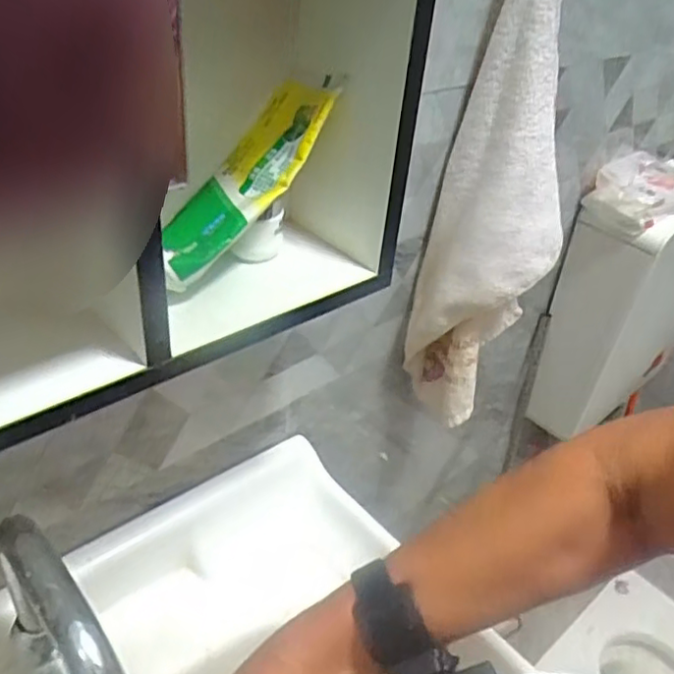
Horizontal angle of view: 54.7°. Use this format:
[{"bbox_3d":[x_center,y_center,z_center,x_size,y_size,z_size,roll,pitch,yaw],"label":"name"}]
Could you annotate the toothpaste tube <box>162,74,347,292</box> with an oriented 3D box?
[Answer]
[{"bbox_3d":[-0.064,-0.107,0.434,0.063,0.025,0.171,28,76,27],"label":"toothpaste tube"}]

